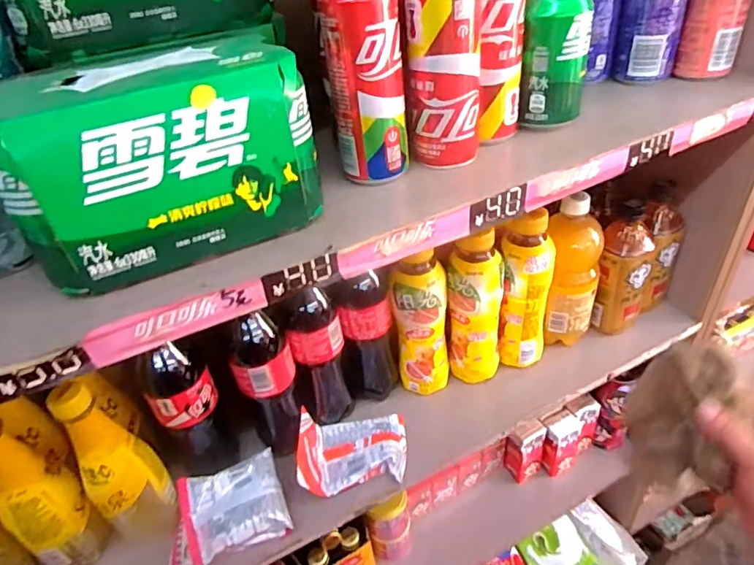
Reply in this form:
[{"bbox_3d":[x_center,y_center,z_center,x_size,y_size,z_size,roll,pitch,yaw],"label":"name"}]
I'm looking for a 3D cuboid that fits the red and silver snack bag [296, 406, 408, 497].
[{"bbox_3d":[-0.026,0.185,0.567,0.120,0.043,0.095,-8,38,-2],"label":"red and silver snack bag"}]

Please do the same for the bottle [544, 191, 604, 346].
[{"bbox_3d":[0.246,-0.015,0.634,0.067,0.195,0.063,8,40,19],"label":"bottle"}]

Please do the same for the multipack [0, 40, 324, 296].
[{"bbox_3d":[-0.145,-0.090,0.350,0.185,0.115,0.108,-21,40,-18],"label":"multipack"}]

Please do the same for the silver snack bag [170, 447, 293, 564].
[{"bbox_3d":[-0.157,0.236,0.520,0.120,0.038,0.086,-18,39,-14],"label":"silver snack bag"}]

